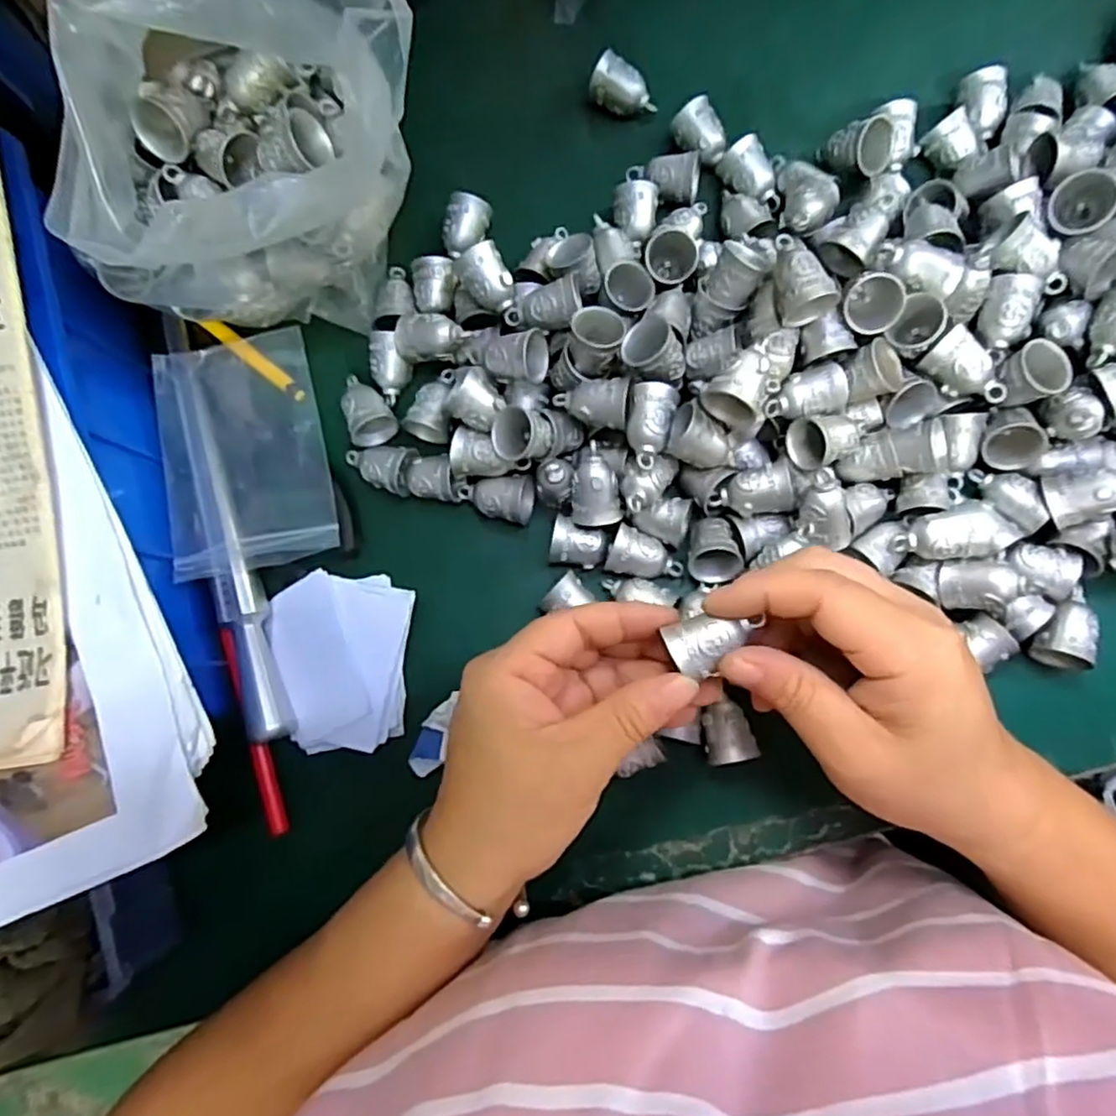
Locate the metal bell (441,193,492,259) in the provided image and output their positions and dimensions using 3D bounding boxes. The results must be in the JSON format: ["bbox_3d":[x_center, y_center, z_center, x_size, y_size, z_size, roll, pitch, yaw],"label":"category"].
[{"bbox_3d":[-0.049,-0.175,0.352,0.021,0.021,0.029,13,84,7],"label":"metal bell"}]

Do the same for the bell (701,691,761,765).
[{"bbox_3d":[0.079,0.081,0.310,0.023,0.019,0.027,-13,82,4],"label":"bell"}]

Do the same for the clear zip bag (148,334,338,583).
[{"bbox_3d":[-0.161,-0.056,0.337,0.078,0.016,0.124,-15,81,3],"label":"clear zip bag"}]

